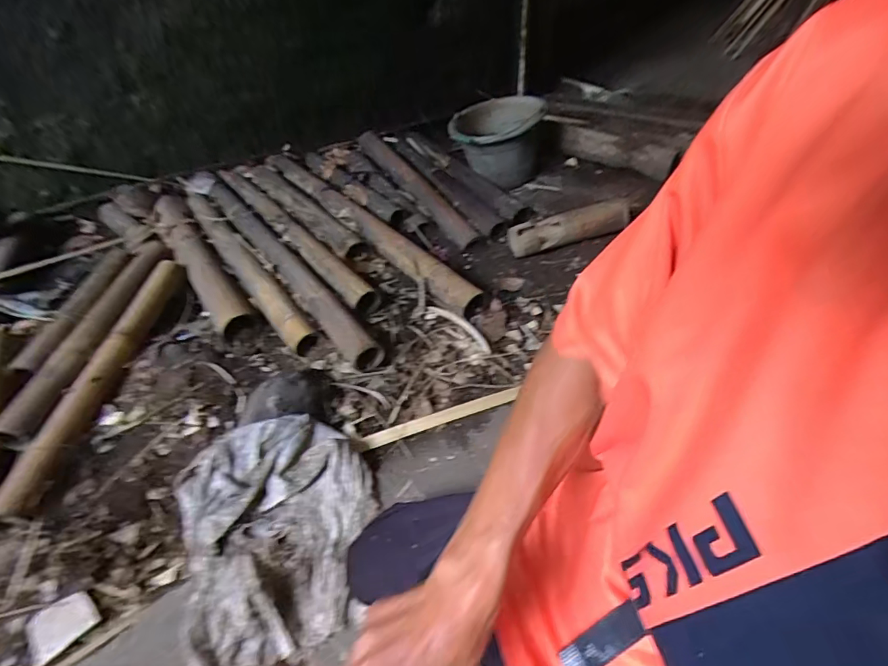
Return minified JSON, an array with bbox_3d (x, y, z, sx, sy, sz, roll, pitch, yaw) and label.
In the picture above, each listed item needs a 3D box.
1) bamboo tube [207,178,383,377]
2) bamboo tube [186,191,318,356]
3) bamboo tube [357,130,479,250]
[{"bbox_3d":[-0.397,-0.181,1.126,0.074,0.054,0.828,-33,53,-23],"label":"bamboo tube"},{"bbox_3d":[-0.485,-0.174,1.123,0.063,0.053,0.720,-31,52,-22],"label":"bamboo tube"},{"bbox_3d":[-0.100,-0.447,1.426,0.084,0.082,0.655,-26,50,-18],"label":"bamboo tube"}]

